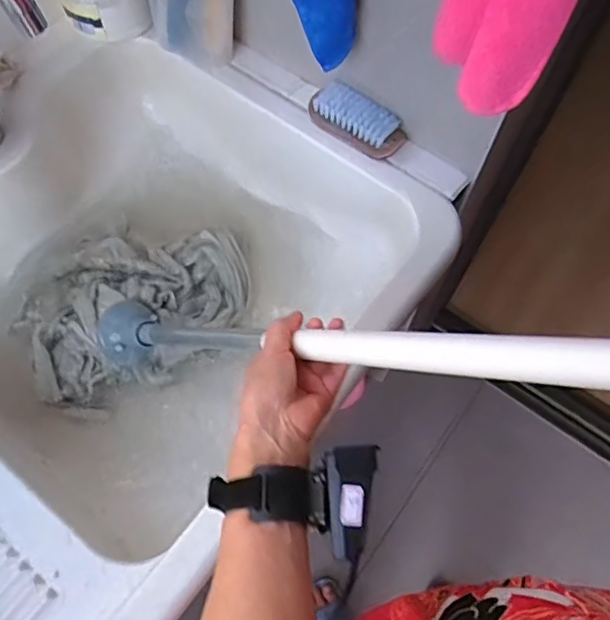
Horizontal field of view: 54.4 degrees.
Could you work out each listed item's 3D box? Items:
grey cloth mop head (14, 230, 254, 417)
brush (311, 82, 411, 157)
[{"bbox_3d":[-0.219,-0.008,0.787,0.301,0.052,0.201,-30,67,-16],"label":"grey cloth mop head"},{"bbox_3d":[0.064,-0.233,0.723,0.119,0.027,0.058,37,67,16],"label":"brush"}]

